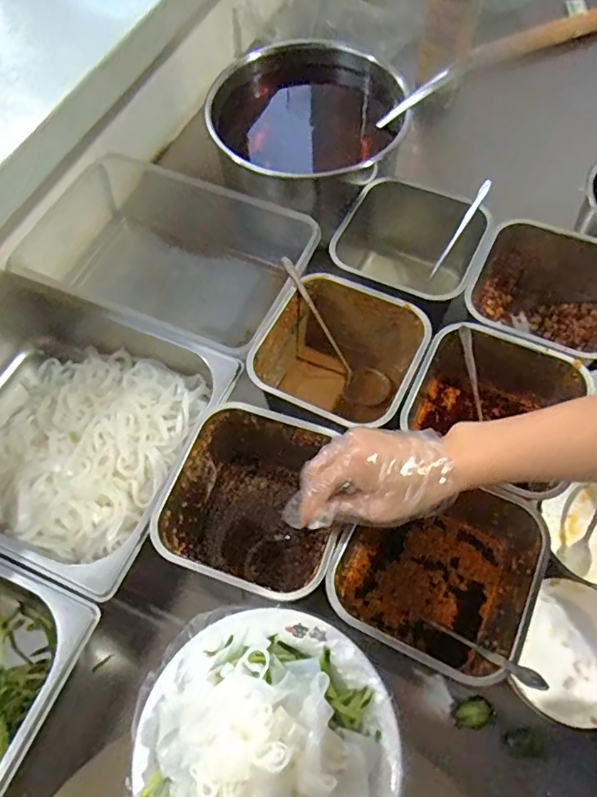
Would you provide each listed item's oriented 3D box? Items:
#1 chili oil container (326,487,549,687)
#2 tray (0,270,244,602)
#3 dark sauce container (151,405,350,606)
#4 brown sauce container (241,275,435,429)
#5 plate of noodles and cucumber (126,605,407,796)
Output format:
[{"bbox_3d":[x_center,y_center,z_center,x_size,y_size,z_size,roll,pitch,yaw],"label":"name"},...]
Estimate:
[{"bbox_3d":[0.118,0.153,0.486,0.149,0.093,0.153,23,66,14],"label":"chili oil container"},{"bbox_3d":[-0.260,0.030,0.586,0.338,0.104,0.262,21,65,13],"label":"tray"},{"bbox_3d":[-0.035,0.106,0.525,0.160,0.110,0.168,16,64,11],"label":"dark sauce container"},{"bbox_3d":[0.044,-0.030,0.608,0.164,0.107,0.161,25,66,15],"label":"brown sauce container"},{"bbox_3d":[-0.026,0.243,0.377,0.185,0.069,0.179,-1,62,2],"label":"plate of noodles and cucumber"}]

